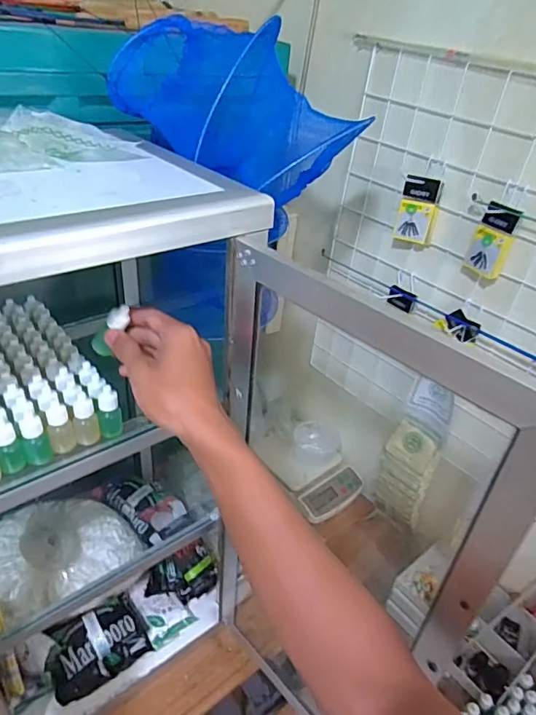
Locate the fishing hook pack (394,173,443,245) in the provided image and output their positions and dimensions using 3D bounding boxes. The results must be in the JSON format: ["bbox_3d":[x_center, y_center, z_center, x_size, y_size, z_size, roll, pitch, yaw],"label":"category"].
[{"bbox_3d":[0.228,-0.222,0.754,0.053,0.102,0.025,18,38,21],"label":"fishing hook pack"}]

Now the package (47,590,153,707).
[{"bbox_3d":[-0.241,0.404,0.706,0.136,0.057,0.087,-20,44,-33],"label":"package"}]

